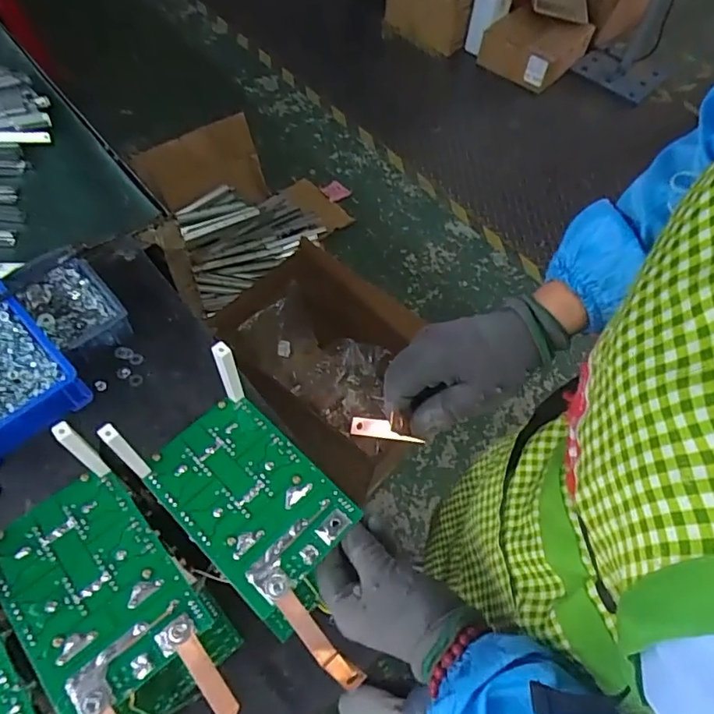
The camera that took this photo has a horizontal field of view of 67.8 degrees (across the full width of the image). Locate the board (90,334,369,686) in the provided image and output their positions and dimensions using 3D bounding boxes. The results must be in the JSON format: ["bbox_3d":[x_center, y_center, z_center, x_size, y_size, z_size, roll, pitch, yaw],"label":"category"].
[{"bbox_3d":[-0.064,0.117,0.406,0.234,0.087,0.110,41,65,19],"label":"board"}]

